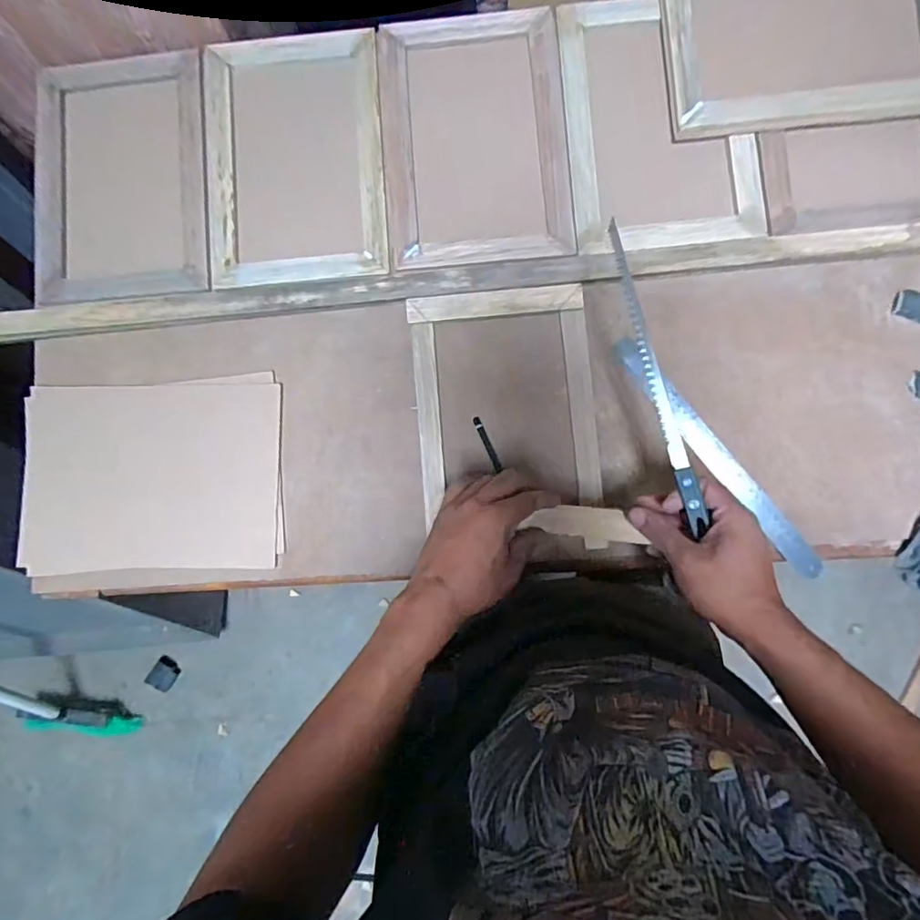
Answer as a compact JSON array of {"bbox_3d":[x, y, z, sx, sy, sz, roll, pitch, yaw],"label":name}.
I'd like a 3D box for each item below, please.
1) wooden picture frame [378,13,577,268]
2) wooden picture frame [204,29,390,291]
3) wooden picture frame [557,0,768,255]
[{"bbox_3d":[0.017,-0.370,0.635,0.202,0.030,0.296,-4,89,3],"label":"wooden picture frame"},{"bbox_3d":[-0.195,-0.351,0.641,0.206,0.022,0.296,-4,89,3],"label":"wooden picture frame"},{"bbox_3d":[0.222,-0.381,0.614,0.199,0.015,0.283,-5,89,3],"label":"wooden picture frame"}]

